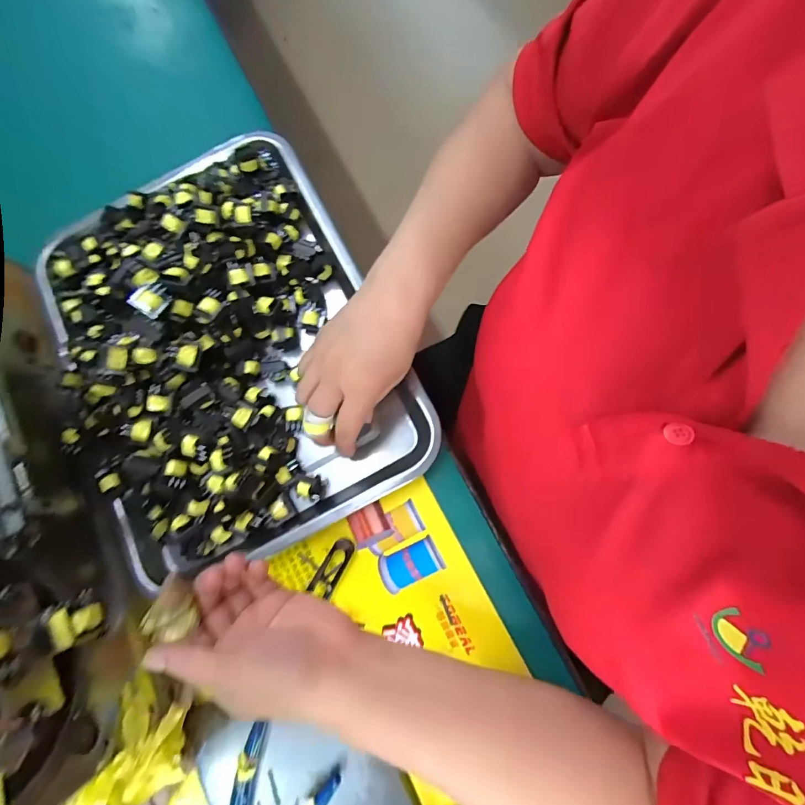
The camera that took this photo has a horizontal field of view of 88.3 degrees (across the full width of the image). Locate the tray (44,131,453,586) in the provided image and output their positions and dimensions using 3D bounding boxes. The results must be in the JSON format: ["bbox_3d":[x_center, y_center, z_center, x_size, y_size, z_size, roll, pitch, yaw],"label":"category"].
[{"bbox_3d":[-0.168,-0.058,0.365,0.283,0.083,0.372,-26,77,-5],"label":"tray"}]

